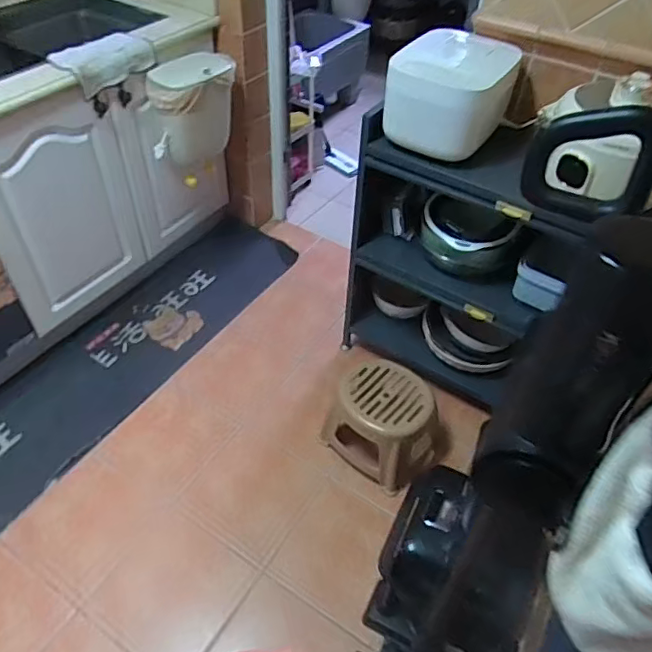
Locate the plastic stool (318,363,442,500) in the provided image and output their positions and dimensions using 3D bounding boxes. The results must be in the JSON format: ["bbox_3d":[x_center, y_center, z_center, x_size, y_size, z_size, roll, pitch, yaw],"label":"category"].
[{"bbox_3d":[0.157,0.274,1.536,0.294,0.241,0.227,33,52,24],"label":"plastic stool"}]

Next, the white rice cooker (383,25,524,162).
[{"bbox_3d":[0.278,-0.519,1.262,0.214,0.201,0.233,30,51,22],"label":"white rice cooker"}]

